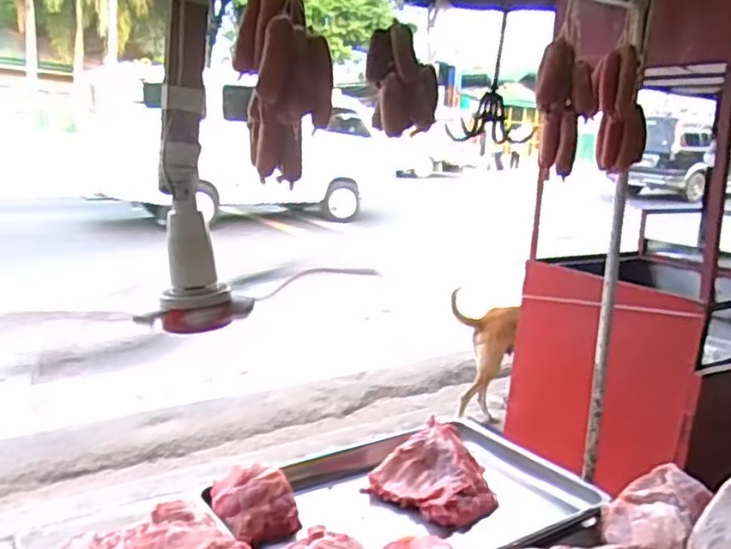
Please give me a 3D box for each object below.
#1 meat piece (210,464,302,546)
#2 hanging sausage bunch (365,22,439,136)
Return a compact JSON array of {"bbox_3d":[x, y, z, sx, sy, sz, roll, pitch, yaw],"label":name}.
[{"bbox_3d":[-0.173,0.354,1.064,0.128,0.077,0.113,-2,12,-26],"label":"meat piece"},{"bbox_3d":[0.049,-0.250,0.893,0.091,0.121,0.079,7,11,13],"label":"hanging sausage bunch"}]

